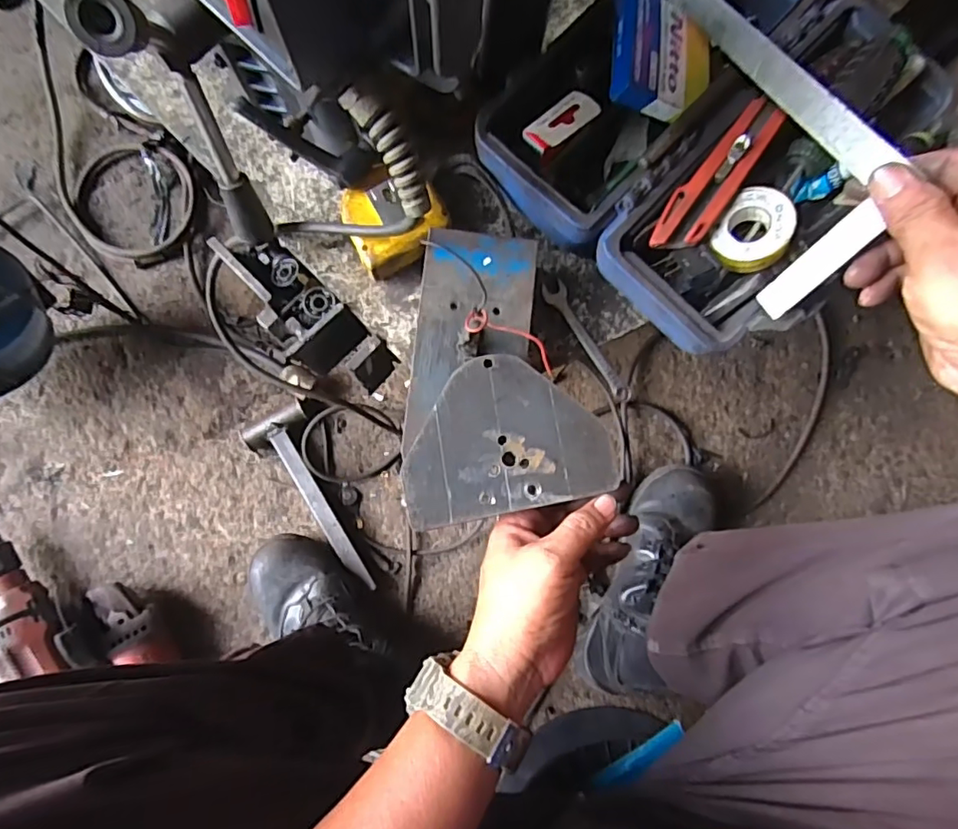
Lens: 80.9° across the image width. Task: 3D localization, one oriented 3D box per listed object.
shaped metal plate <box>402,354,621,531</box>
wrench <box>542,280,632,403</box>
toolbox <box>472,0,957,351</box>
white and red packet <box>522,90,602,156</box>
[{"bbox_3d":[0.017,0.013,0.375,0.138,0.005,0.101,-10,85,-6],"label":"shaped metal plate"},{"bbox_3d":[0.084,-0.057,0.439,0.018,0.006,0.108,-30,85,-6],"label":"wrench"},{"bbox_3d":[0.167,-0.211,0.403,0.238,0.081,0.278,42,82,3],"label":"toolbox"},{"bbox_3d":[0.059,-0.207,0.394,0.052,0.005,0.024,-38,86,-7],"label":"white and red packet"}]

